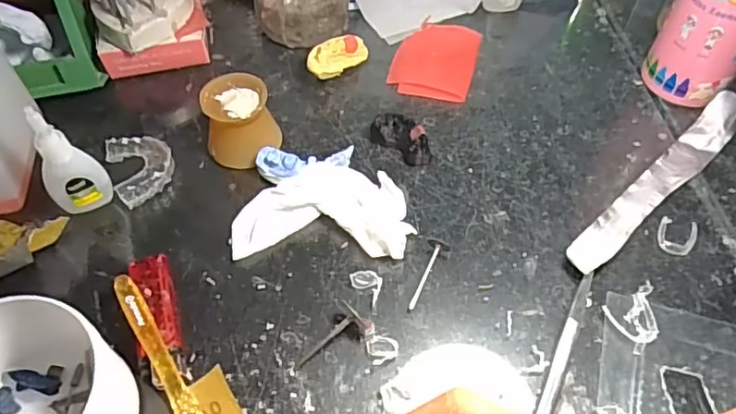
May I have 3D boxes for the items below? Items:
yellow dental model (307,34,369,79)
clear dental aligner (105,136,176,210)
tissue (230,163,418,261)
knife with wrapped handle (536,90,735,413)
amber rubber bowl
[{"bbox_3d":[-0.023,-0.116,0.449,0.057,0.022,0.016,-30,59,-36],"label":"yellow dental model"},{"bbox_3d":[-0.156,-0.028,0.402,0.040,0.013,0.054,-22,58,-14],"label":"clear dental aligner"},{"bbox_3d":[-0.030,0.003,0.377,0.109,0.018,0.062,2,55,2],"label":"tissue"},{"bbox_3d":[0.172,0.009,0.373,0.039,0.015,0.284,35,62,22],"label":"knife with wrapped handle"},{"bbox_3d":[-0.087,-0.057,0.403,0.049,0.044,0.056,-14,56,-9],"label":"amber rubber bowl"}]

